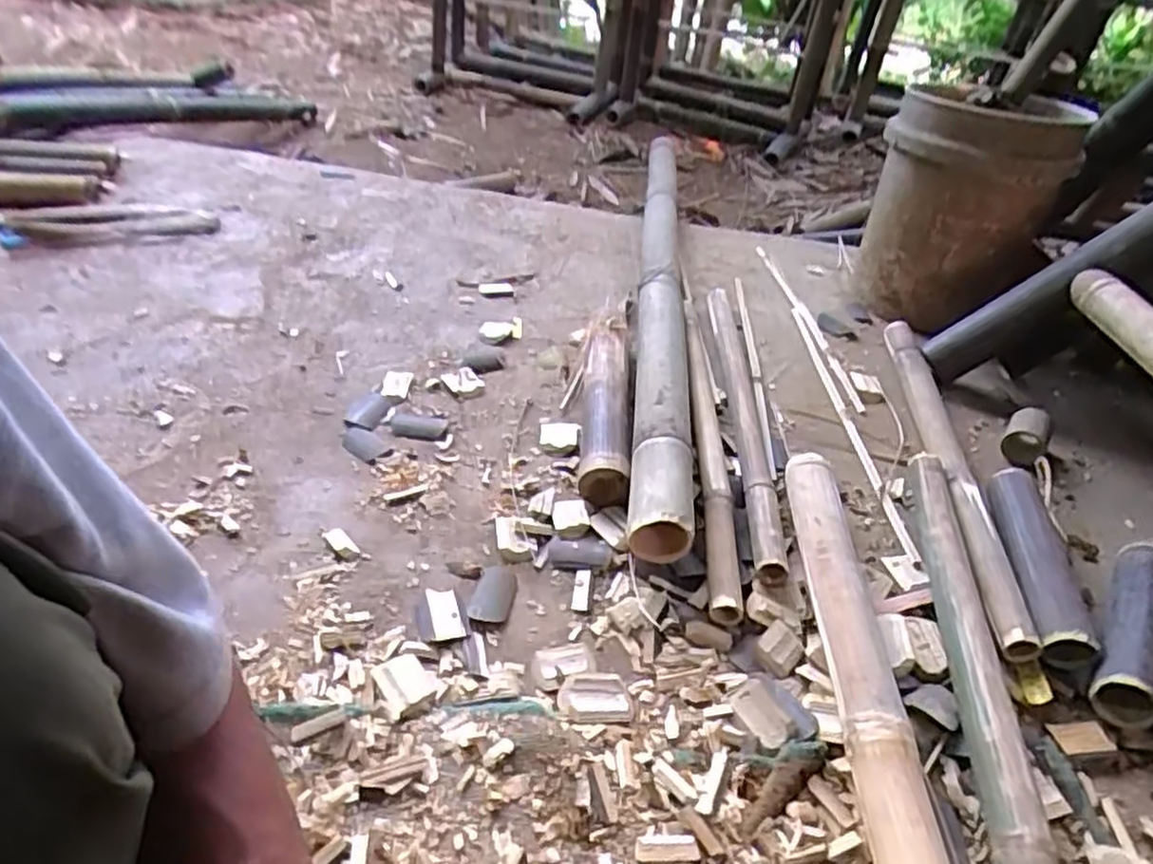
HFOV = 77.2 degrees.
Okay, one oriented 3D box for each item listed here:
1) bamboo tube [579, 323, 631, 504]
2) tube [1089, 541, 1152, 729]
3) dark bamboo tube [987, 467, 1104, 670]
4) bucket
[{"bbox_3d":[0.038,-0.047,0.988,0.063,0.069,0.368,6,39,-1],"label":"bamboo tube"},{"bbox_3d":[0.590,0.201,0.765,0.056,0.058,0.260,29,44,25],"label":"tube"},{"bbox_3d":[0.517,0.145,0.820,0.058,0.056,0.259,12,39,7],"label":"dark bamboo tube"},{"bbox_3d":[0.691,-0.402,1.304,0.311,0.361,0.284,24,42,20],"label":"bucket"}]

